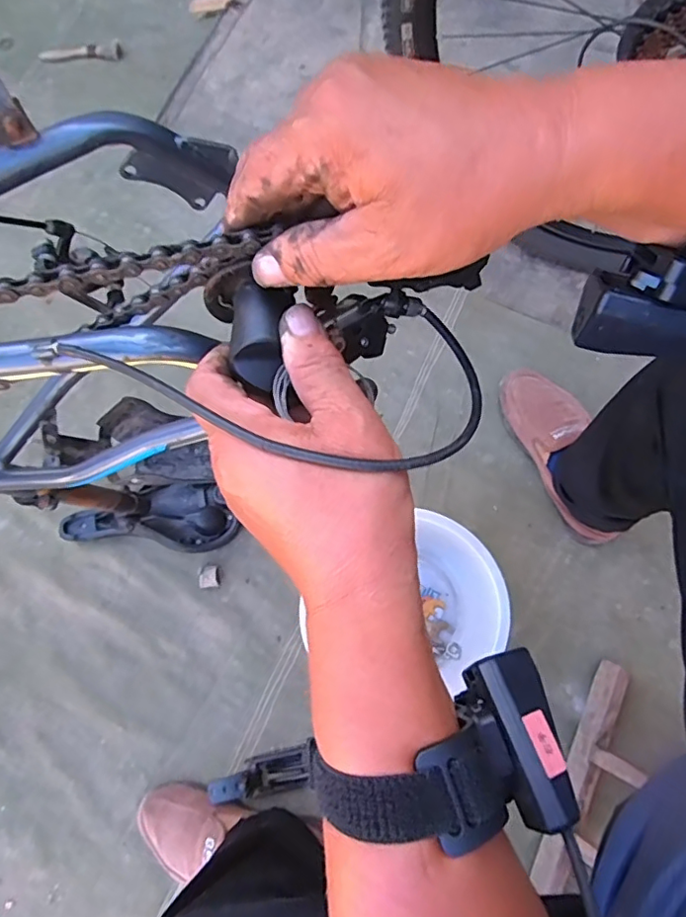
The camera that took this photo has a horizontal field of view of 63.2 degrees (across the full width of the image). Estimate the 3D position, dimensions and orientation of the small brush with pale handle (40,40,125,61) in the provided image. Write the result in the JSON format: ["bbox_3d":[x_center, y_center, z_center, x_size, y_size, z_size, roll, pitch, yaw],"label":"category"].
[{"bbox_3d":[-0.470,-0.727,1.005,0.143,0.022,0.039,-11,77,-2],"label":"small brush with pale handle"}]

